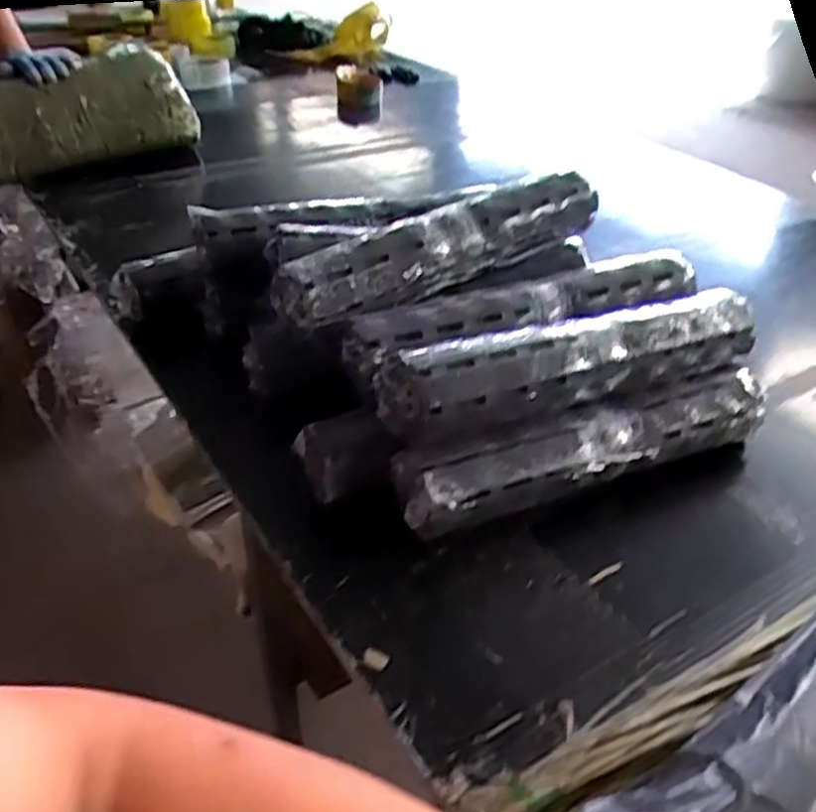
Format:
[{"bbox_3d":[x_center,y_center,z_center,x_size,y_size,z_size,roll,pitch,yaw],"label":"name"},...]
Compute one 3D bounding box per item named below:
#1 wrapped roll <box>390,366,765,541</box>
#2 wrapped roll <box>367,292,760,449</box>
[{"bbox_3d":[0.177,0.039,0.750,0.406,0.083,0.068,-14,40,-22],"label":"wrapped roll"},{"bbox_3d":[0.171,-0.050,0.752,0.405,0.063,0.084,-14,40,-22],"label":"wrapped roll"}]

